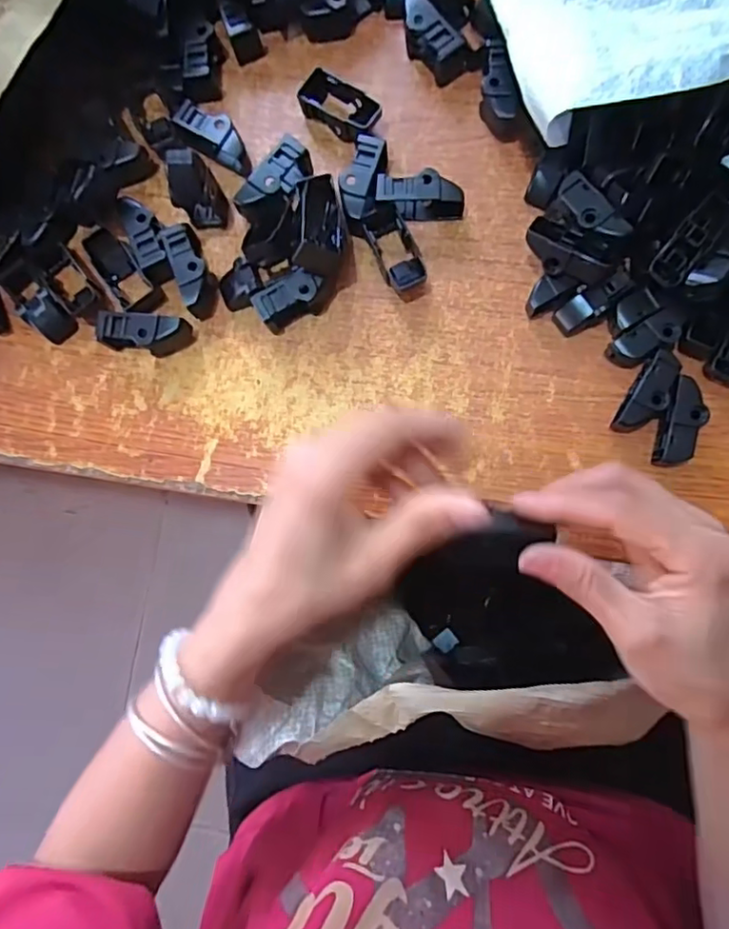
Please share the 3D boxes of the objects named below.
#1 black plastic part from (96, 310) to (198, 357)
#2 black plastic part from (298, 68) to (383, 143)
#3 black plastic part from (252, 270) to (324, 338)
[{"bbox_3d":[-0.127,-0.075,0.339,0.051,0.024,0.021,3,85,-9],"label":"black plastic part"},{"bbox_3d":[-0.013,-0.211,0.347,0.049,0.016,0.025,35,88,8],"label":"black plastic part"},{"bbox_3d":[-0.042,-0.094,0.334,0.038,0.022,0.023,-26,82,2],"label":"black plastic part"}]

